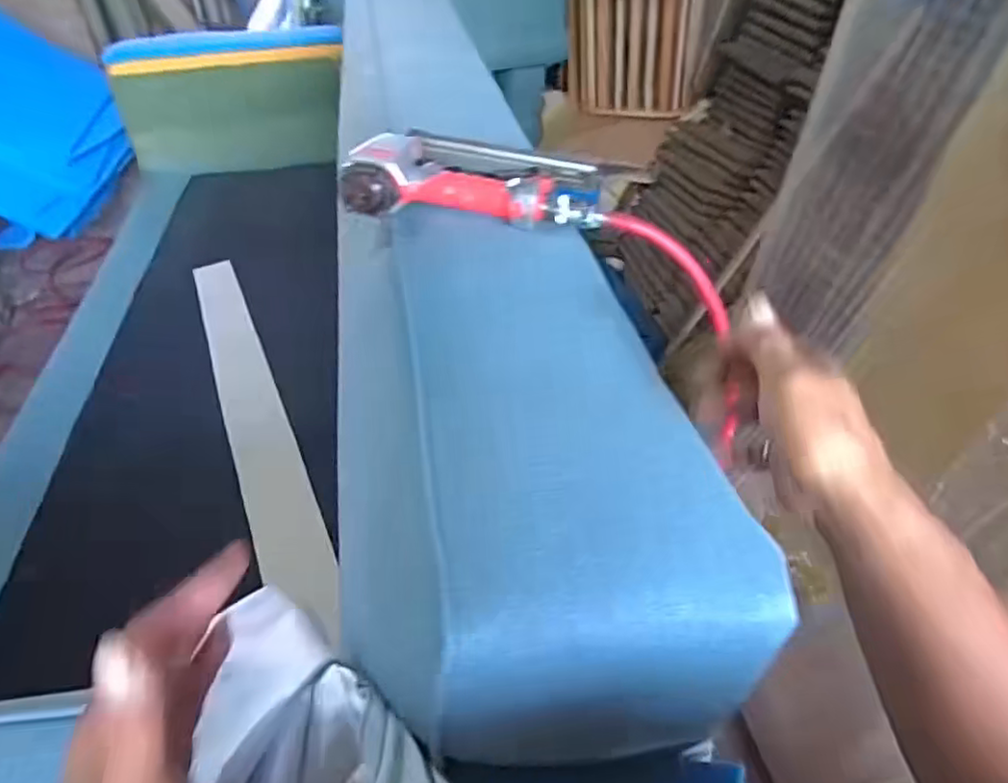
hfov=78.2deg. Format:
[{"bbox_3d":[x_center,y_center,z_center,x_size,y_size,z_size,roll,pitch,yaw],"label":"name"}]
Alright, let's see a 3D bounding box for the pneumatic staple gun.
[{"bbox_3d":[-0.022,-0.209,0.568,0.215,0.042,0.143,3,44,2],"label":"pneumatic staple gun"}]

